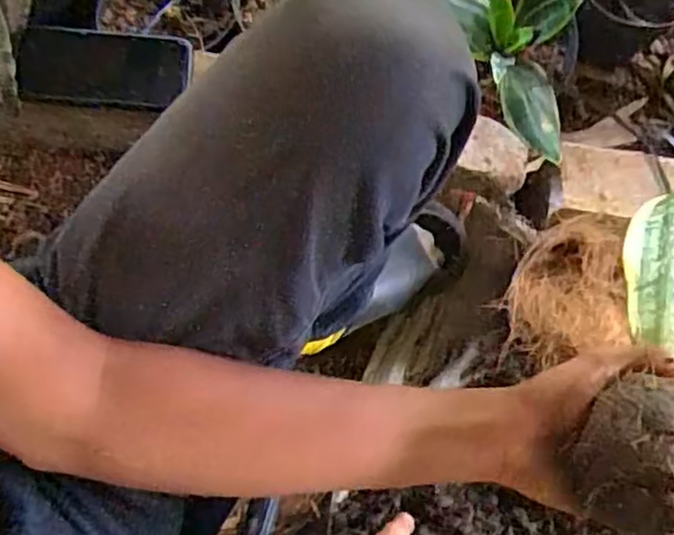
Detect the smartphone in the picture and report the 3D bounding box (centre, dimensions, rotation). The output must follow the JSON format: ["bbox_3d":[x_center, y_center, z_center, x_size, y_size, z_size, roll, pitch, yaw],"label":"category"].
[{"bbox_3d":[-0.222,-0.194,0.679,0.154,0.013,0.082,1,72,-10],"label":"smartphone"}]

